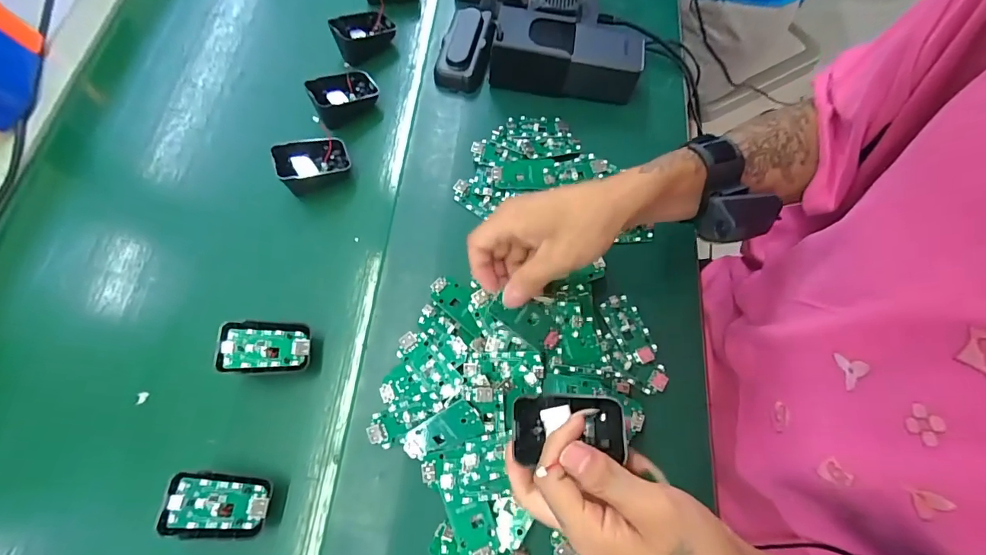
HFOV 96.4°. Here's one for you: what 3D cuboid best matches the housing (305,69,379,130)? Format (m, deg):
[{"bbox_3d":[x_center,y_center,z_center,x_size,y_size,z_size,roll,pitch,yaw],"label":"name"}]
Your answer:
[{"bbox_3d":[-0.159,-0.193,0.474,0.069,0.045,0.046,-33,71,-10],"label":"housing"}]

